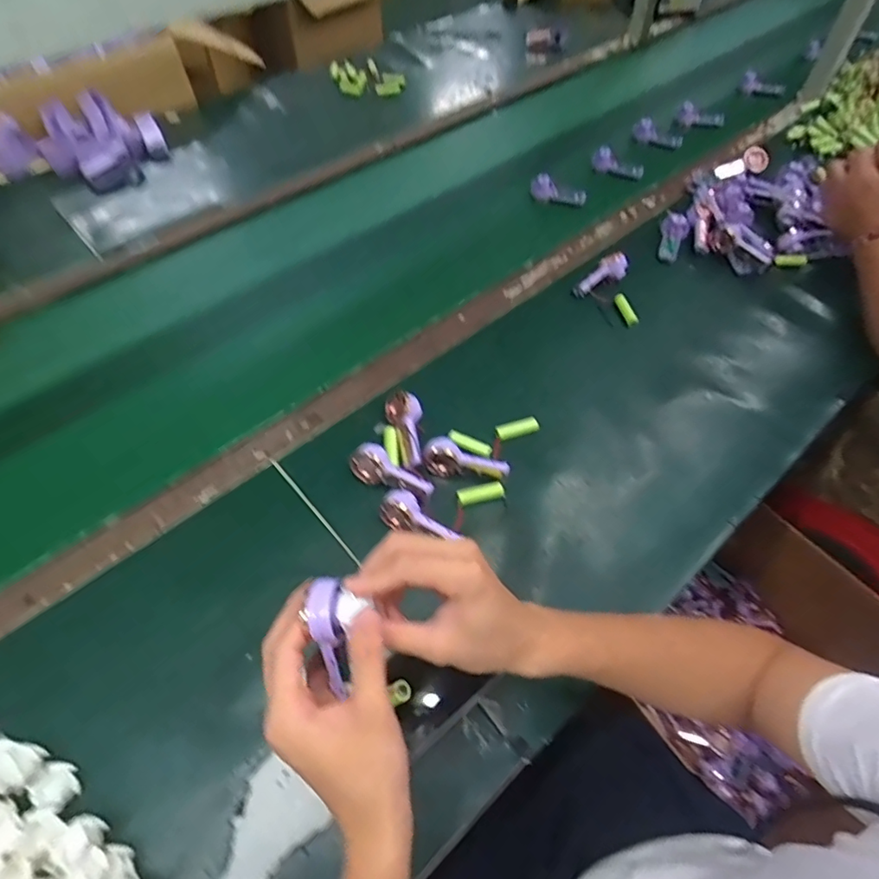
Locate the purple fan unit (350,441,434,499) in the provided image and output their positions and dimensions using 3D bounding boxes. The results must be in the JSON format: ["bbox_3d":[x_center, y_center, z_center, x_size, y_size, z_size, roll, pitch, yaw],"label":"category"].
[{"bbox_3d":[-0.053,0.038,0.593,0.094,0.037,0.032,26,58,14],"label":"purple fan unit"}]

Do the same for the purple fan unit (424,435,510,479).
[{"bbox_3d":[0.030,0.020,0.607,0.095,0.034,0.035,7,56,2],"label":"purple fan unit"}]

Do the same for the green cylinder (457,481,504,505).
[{"bbox_3d":[0.045,0.060,0.597,0.051,0.012,0.018,-11,57,-10],"label":"green cylinder"}]

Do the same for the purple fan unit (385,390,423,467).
[{"bbox_3d":[-0.040,-0.015,0.627,0.040,0.026,0.092,-5,56,-6],"label":"purple fan unit"}]

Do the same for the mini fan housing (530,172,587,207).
[{"bbox_3d":[0.208,-0.435,0.942,0.100,0.035,0.027,20,57,11],"label":"mini fan housing"}]

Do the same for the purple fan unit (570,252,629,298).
[{"bbox_3d":[0.238,-0.242,0.798,0.092,0.022,0.036,-37,62,0],"label":"purple fan unit"}]

